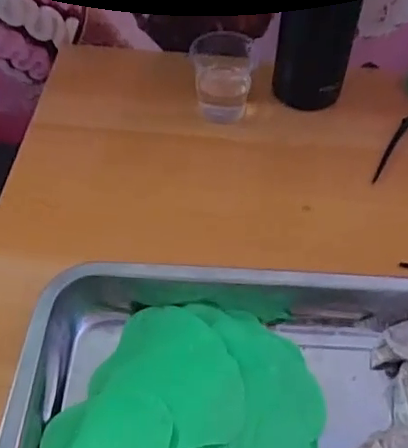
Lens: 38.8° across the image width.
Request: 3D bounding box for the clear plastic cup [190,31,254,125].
[{"bbox_3d":[0.018,-0.146,0.574,0.061,0.066,0.059,4,52,0],"label":"clear plastic cup"}]

